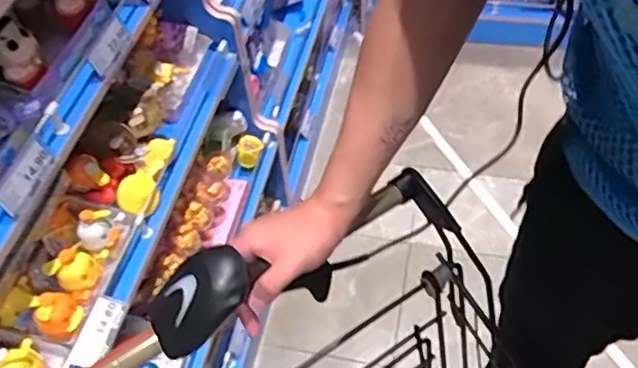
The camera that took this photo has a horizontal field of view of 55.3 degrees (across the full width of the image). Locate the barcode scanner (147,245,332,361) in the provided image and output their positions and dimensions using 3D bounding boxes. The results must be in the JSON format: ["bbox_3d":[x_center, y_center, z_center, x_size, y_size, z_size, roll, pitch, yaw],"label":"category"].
[{"bbox_3d":[-0.068,0.099,0.556,0.167,0.097,0.065,-28,55,-18],"label":"barcode scanner"}]

